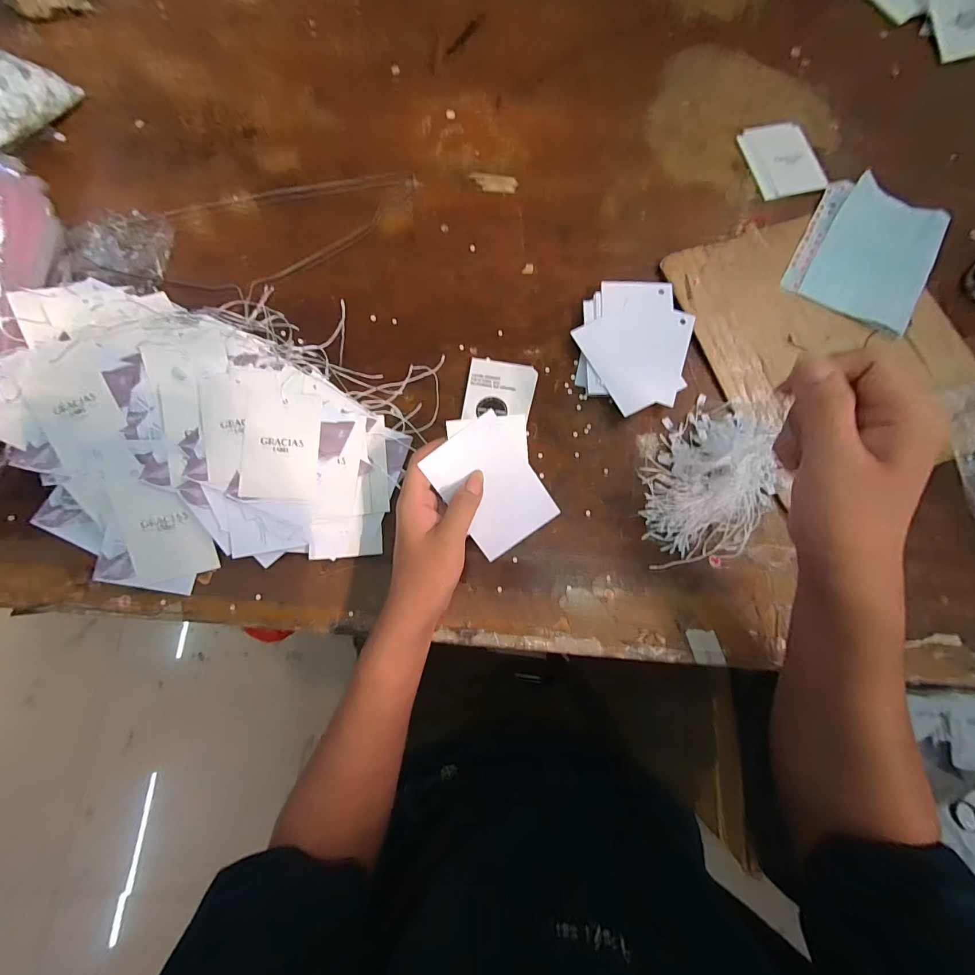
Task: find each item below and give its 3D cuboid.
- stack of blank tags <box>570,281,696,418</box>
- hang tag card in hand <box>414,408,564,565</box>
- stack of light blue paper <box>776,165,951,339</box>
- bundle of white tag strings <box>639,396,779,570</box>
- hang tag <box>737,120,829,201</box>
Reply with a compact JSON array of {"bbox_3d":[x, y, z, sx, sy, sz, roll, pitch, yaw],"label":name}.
[{"bbox_3d":[0.141,-0.137,0.403,0.104,0.016,0.137,12,77,4],"label":"stack of blank tags"},{"bbox_3d":[0.004,0.001,0.323,0.069,0.004,0.098,-35,103,0],"label":"hang tag card in hand"},{"bbox_3d":[0.396,-0.246,0.428,0.124,0.012,0.160,29,78,7],"label":"stack of light blue paper"},{"bbox_3d":[0.198,-0.008,0.369,0.105,0.024,0.150,4,76,2],"label":"bundle of white tag strings"},{"bbox_3d":[0.331,-0.368,0.462,0.072,0.008,0.096,-10,76,-2],"label":"hang tag"}]

